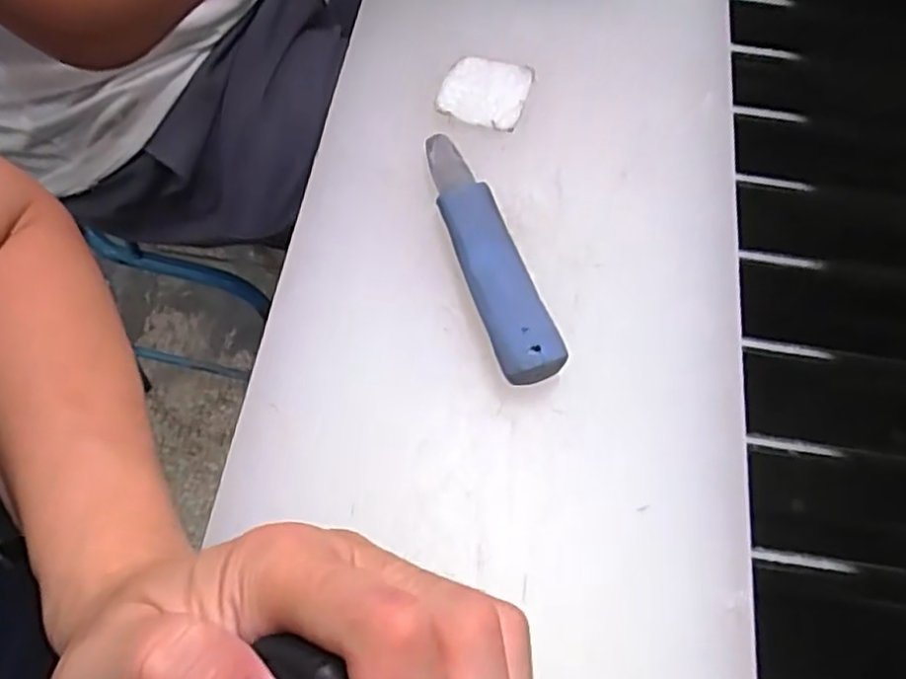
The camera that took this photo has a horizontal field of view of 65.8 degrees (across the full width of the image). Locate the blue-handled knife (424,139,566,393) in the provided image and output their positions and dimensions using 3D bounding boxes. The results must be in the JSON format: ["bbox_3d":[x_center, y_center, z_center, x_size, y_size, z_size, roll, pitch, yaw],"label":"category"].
[{"bbox_3d":[0.014,-0.046,0.368,0.031,0.028,0.152,-17,67,-11],"label":"blue-handled knife"}]

